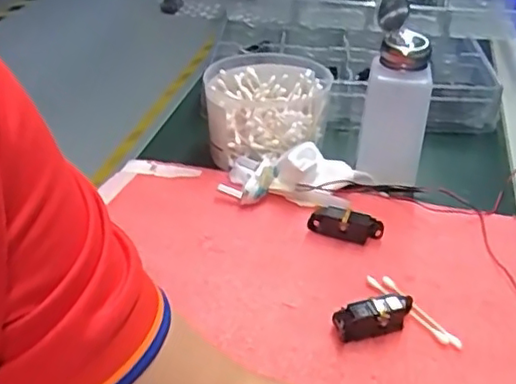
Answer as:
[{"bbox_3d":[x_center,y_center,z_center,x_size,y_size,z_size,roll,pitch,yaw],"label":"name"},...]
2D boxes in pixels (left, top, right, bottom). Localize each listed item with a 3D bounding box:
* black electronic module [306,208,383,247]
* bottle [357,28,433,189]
[{"bbox_3d":[0.068,0.027,0.481,0.055,0.018,0.019,16,37,18],"label":"black electronic module"},{"bbox_3d":[0.118,-0.069,0.527,0.053,0.120,0.045,9,36,9],"label":"bottle"}]

